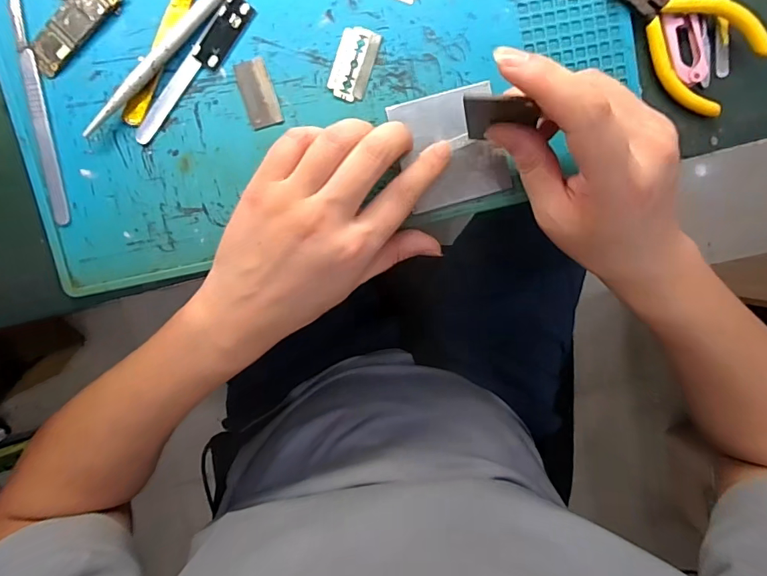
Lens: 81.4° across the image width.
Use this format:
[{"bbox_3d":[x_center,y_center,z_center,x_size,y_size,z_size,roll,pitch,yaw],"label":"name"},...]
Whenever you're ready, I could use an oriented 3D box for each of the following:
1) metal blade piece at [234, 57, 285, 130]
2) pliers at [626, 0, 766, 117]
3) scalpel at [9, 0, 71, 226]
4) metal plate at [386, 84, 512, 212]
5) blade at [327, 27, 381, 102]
[{"bbox_3d":[-0.075,-0.117,0.268,0.019,0.004,0.039,-17,99,-1],"label":"metal blade piece"},{"bbox_3d":[0.173,-0.165,0.271,0.124,0.015,0.057,37,94,-8],"label":"pliers"},{"bbox_3d":[-0.201,-0.104,0.259,0.011,0.004,0.133,-7,98,-3],"label":"scalpel"},{"bbox_3d":[0.043,-0.087,0.280,0.064,0.004,0.066,-16,98,-2],"label":"metal plate"},{"bbox_3d":[-0.018,-0.135,0.269,0.023,0.004,0.041,18,96,-6],"label":"blade"}]

